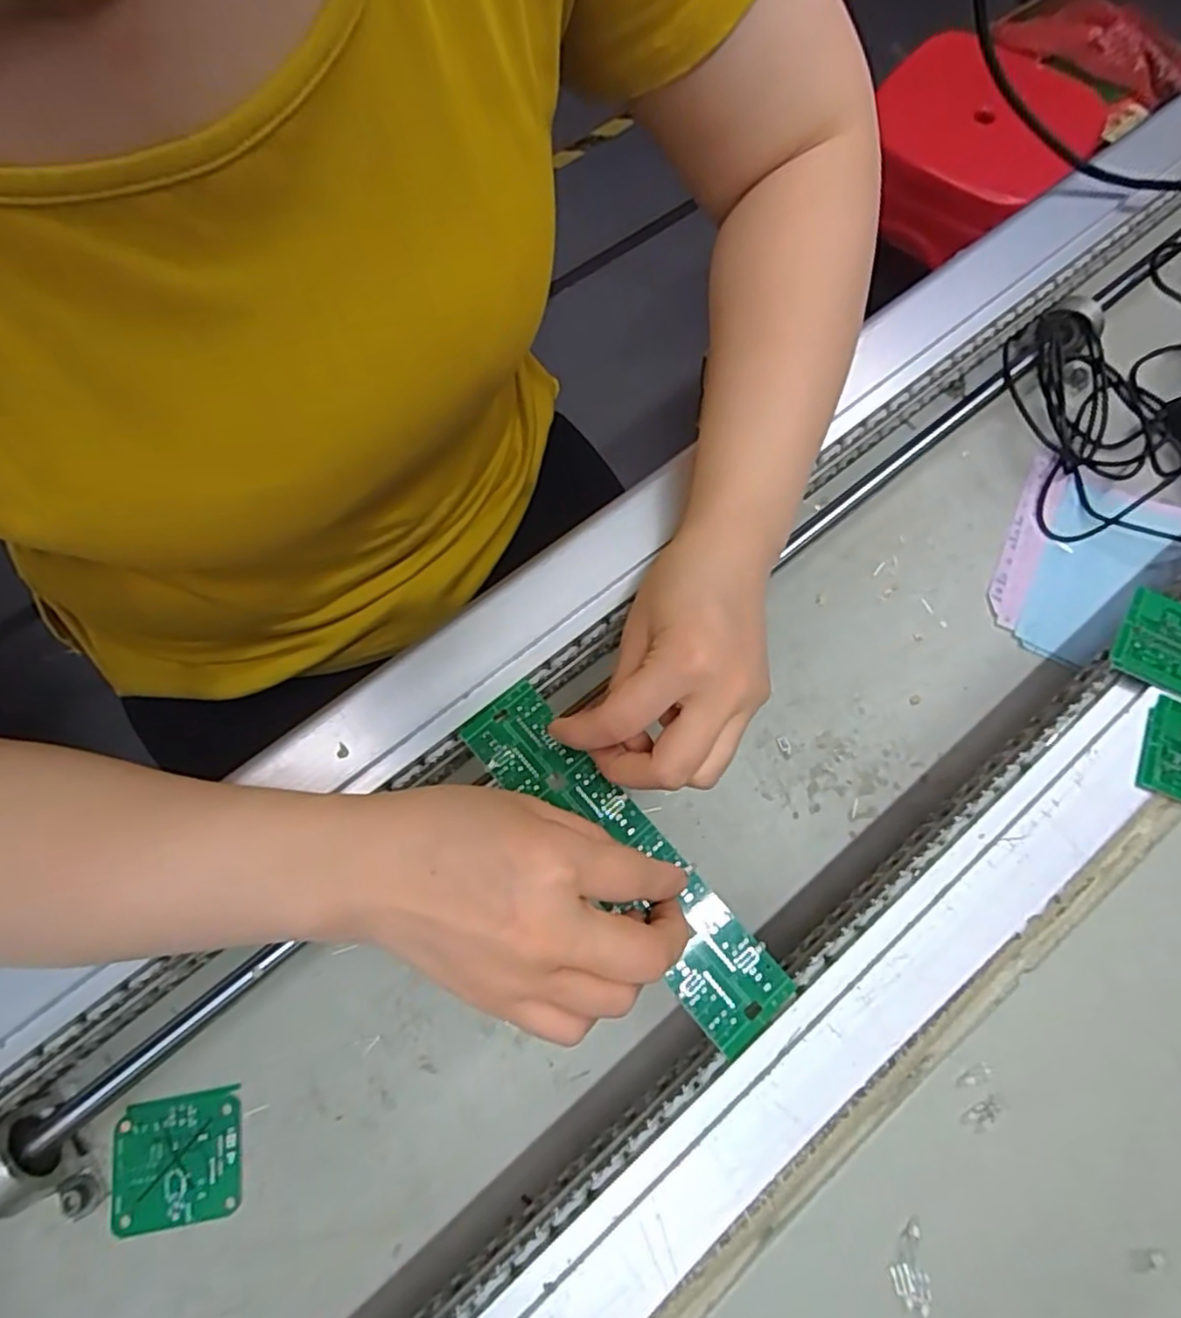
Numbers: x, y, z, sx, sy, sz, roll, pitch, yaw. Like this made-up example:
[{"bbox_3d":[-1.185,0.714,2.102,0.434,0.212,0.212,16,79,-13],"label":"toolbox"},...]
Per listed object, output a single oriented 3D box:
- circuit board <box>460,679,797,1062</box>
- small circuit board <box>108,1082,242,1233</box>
[{"bbox_3d":[0.013,0.089,0.310,0.042,0.005,0.183,-39,76,-13],"label":"circuit board"},{"bbox_3d":[-0.219,0.264,0.358,0.066,0.005,0.059,-9,72,-4],"label":"small circuit board"}]

